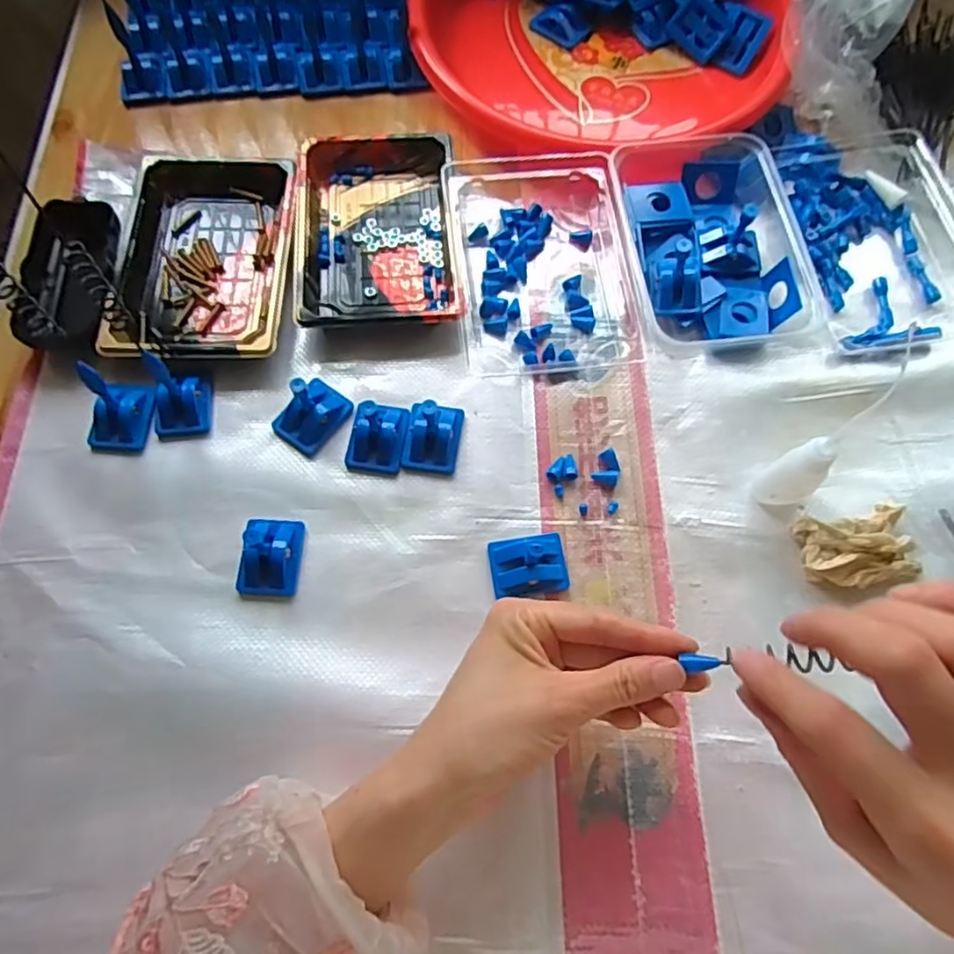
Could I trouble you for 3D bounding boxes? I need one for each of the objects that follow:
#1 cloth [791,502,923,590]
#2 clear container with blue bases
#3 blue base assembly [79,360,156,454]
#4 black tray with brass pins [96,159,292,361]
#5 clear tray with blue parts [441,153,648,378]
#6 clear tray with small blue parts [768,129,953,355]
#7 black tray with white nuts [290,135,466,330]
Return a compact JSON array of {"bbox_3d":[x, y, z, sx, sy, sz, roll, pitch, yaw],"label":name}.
[{"bbox_3d":[0.223,0.040,0.378,0.068,0.026,0.043,-8,69,-4],"label":"cloth"},{"bbox_3d":[0.156,-0.164,0.451,0.119,0.041,0.162,-3,69,-2],"label":"clear container with blue bases"},{"bbox_3d":[-0.219,-0.044,0.391,0.030,0.051,0.043,8,69,3],"label":"blue base assembly"},{"bbox_3d":[-0.184,-0.151,0.450,0.111,0.020,0.164,0,69,0],"label":"black tray with brass pins"},{"bbox_3d":[0.041,-0.160,0.452,0.116,0.029,0.180,-7,69,-3],"label":"clear tray with blue parts"},{"bbox_3d":[0.275,-0.172,0.457,0.104,0.033,0.180,-8,69,-3],"label":"clear tray with small blue parts"},{"bbox_3d":[-0.069,-0.172,0.459,0.106,0.022,0.158,-4,69,-2],"label":"black tray with white nuts"}]

